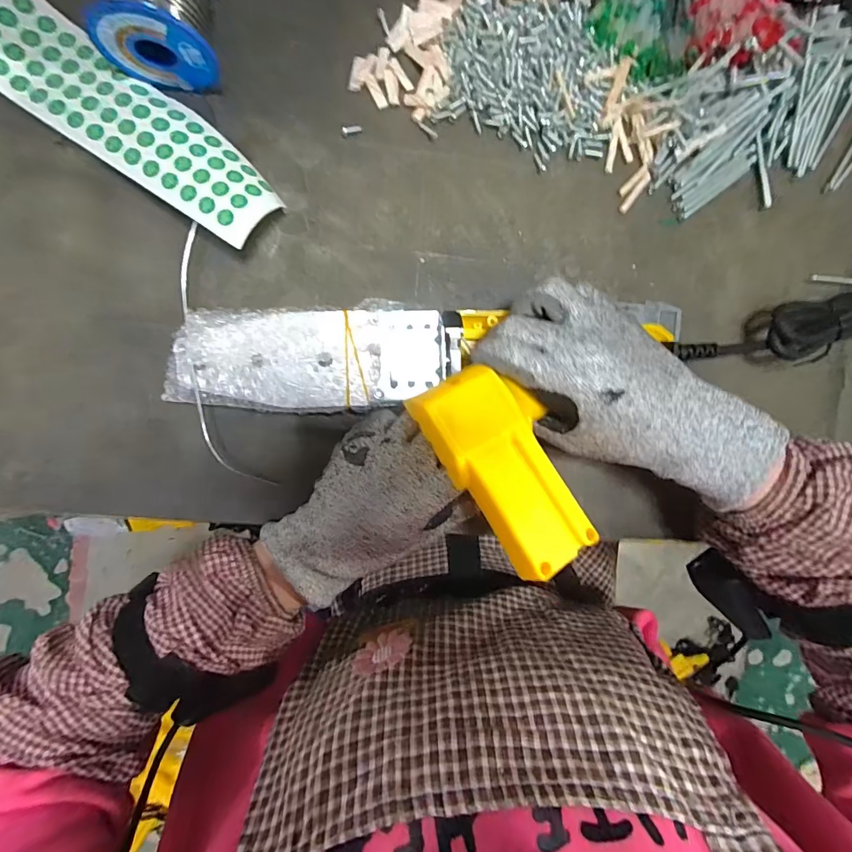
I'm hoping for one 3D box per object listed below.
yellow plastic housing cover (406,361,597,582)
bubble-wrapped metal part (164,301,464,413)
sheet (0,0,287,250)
[{"bbox_3d":[0.045,0.025,0.236,0.053,0.036,0.103,-29,81,-22],"label":"yellow plastic housing cover"},{"bbox_3d":[-0.067,-0.041,0.271,0.177,0.012,0.063,-5,99,-7],"label":"bubble-wrapped metal part"},{"bbox_3d":[-0.185,-0.189,0.258,0.211,0.013,0.060,34,75,-4],"label":"sheet"}]

